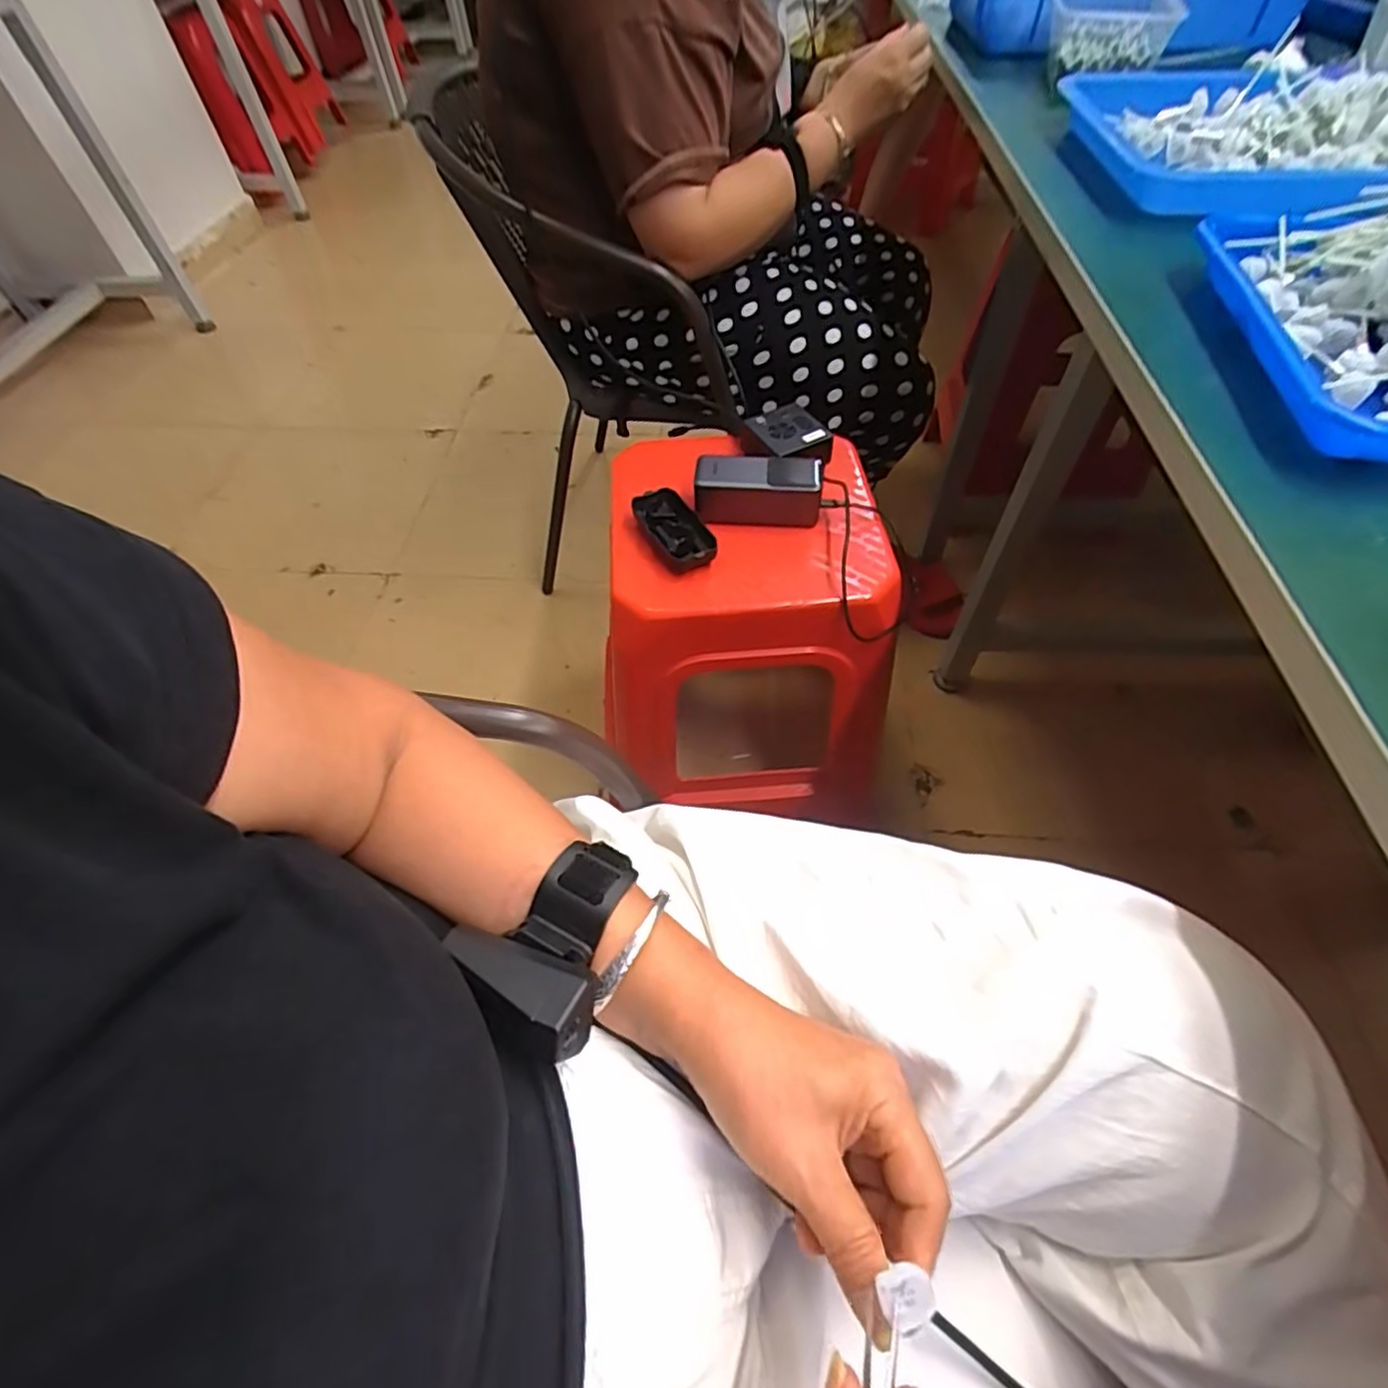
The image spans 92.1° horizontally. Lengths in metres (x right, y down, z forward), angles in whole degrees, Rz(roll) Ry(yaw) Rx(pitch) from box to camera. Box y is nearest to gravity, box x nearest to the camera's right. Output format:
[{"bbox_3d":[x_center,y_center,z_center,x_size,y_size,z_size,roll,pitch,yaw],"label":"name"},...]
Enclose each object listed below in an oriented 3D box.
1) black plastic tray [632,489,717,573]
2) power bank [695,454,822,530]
[{"bbox_3d":[-0.019,-0.166,0.693,0.057,0.030,0.108,-20,56,-11],"label":"black plastic tray"},{"bbox_3d":[0.069,-0.216,0.712,0.128,0.054,0.059,4,55,5],"label":"power bank"}]

